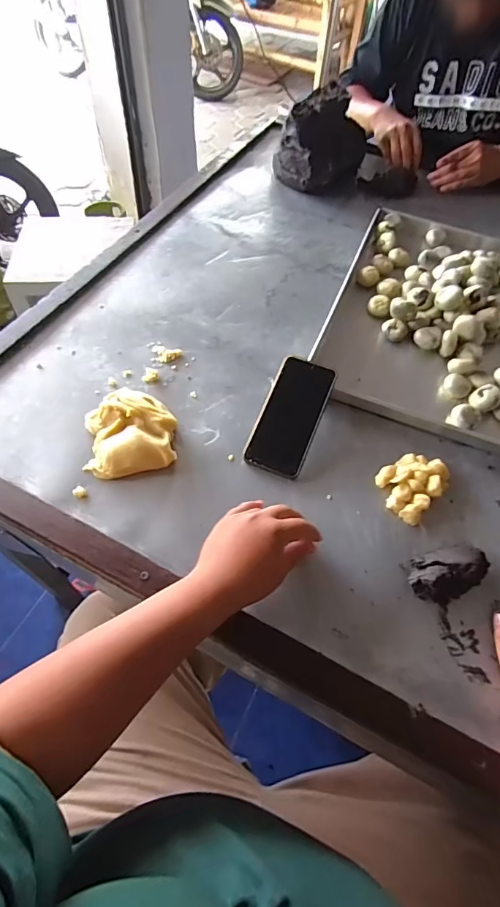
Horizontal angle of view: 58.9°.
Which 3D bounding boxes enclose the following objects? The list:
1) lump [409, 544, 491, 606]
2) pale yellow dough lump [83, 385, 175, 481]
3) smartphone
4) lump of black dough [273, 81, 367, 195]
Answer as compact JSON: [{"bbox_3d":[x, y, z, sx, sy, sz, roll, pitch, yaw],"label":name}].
[{"bbox_3d":[0.232,0.132,0.504,0.097,0.036,0.054,-17,61,-14],"label":"lump"},{"bbox_3d":[-0.157,-0.031,0.582,0.113,0.033,0.123,-5,59,-7],"label":"pale yellow dough lump"},{"bbox_3d":[0.056,-0.052,0.597,0.080,0.018,0.167,22,74,5],"label":"smartphone"},{"bbox_3d":[0.160,-0.681,0.975,0.144,0.137,0.195,36,62,17],"label":"lump of black dough"}]

